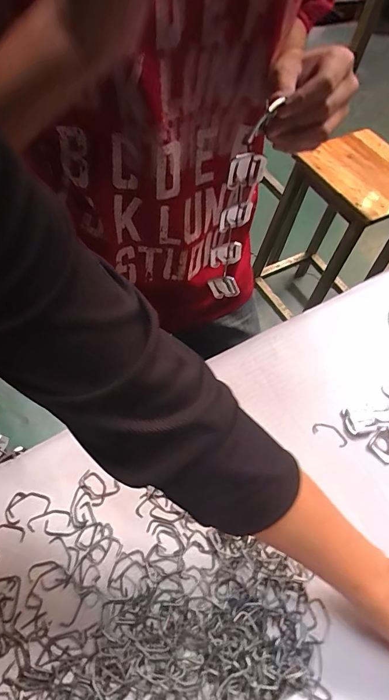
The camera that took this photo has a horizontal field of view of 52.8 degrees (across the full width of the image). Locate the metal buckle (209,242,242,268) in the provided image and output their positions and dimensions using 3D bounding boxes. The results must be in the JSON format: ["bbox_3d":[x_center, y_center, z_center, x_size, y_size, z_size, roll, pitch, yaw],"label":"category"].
[{"bbox_3d":[0.034,-0.106,0.437,0.033,0.040,0.006,8,59,-1],"label":"metal buckle"}]

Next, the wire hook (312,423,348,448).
[{"bbox_3d":[0.162,0.099,0.464,0.043,0.004,0.019,28,62,12],"label":"wire hook"}]

